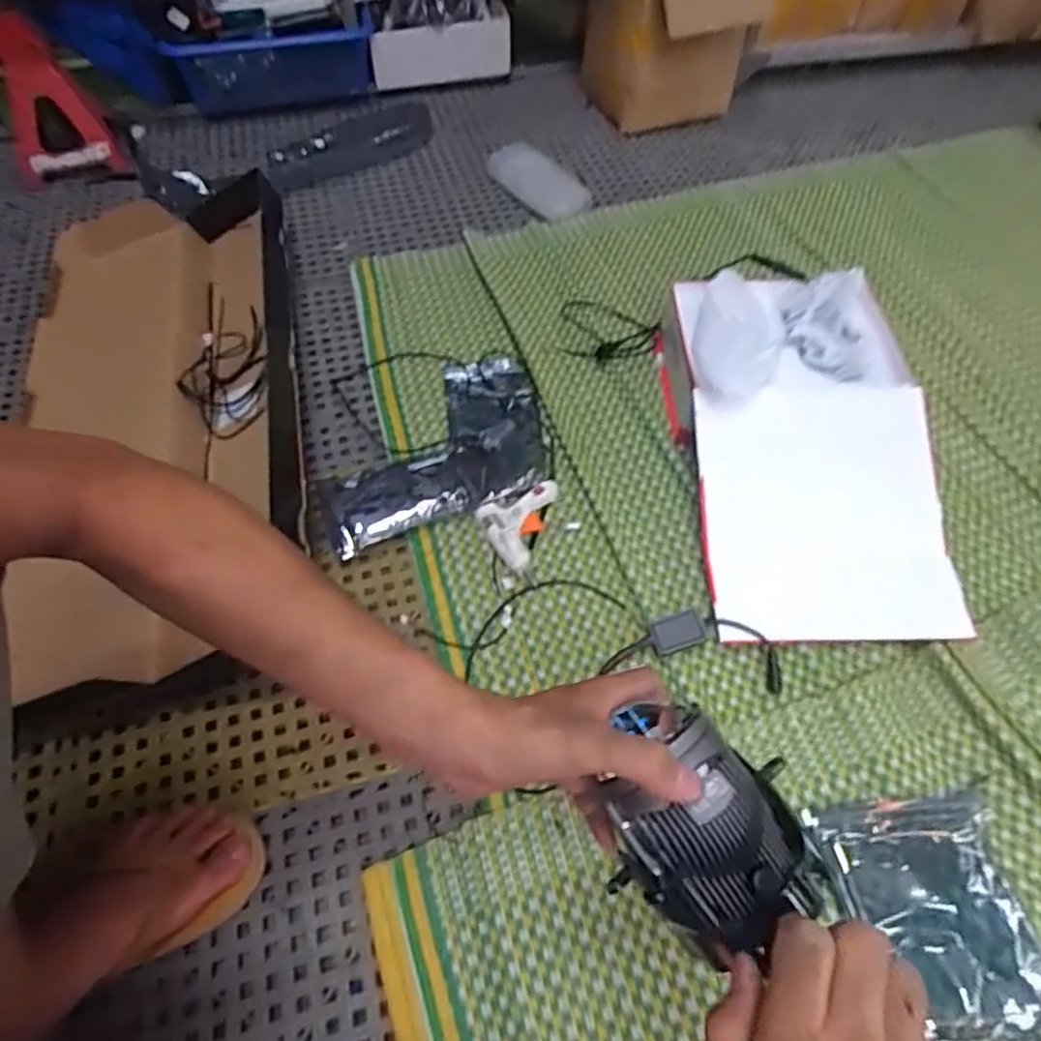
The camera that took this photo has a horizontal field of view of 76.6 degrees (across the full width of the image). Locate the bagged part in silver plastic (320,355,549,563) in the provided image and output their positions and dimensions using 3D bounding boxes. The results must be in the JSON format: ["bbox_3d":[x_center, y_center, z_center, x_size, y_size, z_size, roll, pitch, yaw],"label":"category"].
[{"bbox_3d":[-0.112,-0.101,0.859,0.313,0.036,0.238,-20,59,-12],"label":"bagged part in silver plastic"}]

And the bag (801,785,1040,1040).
[{"bbox_3d":[0.372,0.349,0.584,0.170,0.022,0.192,-6,57,-4],"label":"bag"}]

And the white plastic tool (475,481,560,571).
[{"bbox_3d":[0.011,0.007,0.804,0.109,0.035,0.098,-18,59,-11],"label":"white plastic tool"}]

